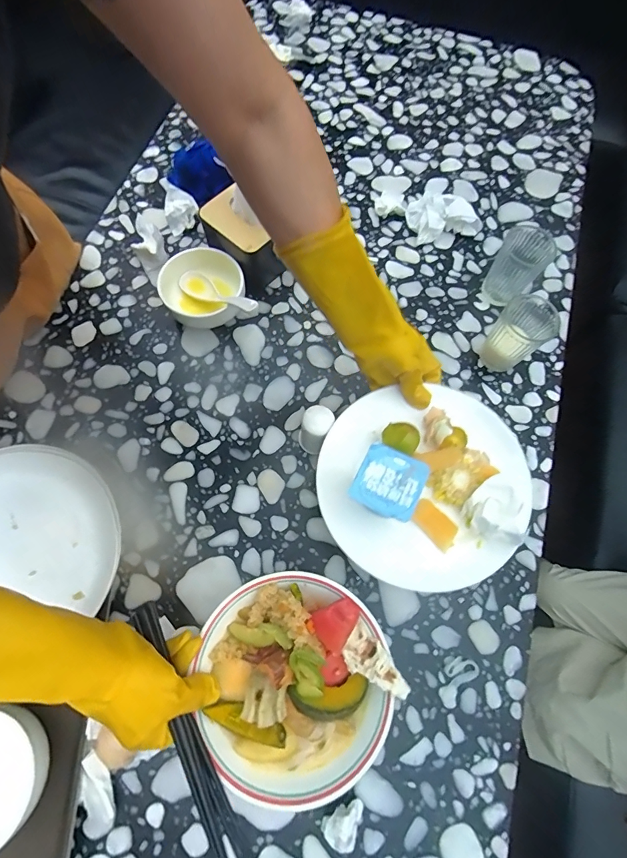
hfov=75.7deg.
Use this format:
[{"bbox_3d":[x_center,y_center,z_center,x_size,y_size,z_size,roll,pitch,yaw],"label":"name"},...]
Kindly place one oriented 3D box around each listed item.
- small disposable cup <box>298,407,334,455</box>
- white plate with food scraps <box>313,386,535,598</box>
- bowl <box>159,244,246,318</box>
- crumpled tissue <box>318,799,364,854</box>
[{"bbox_3d":[-0.002,0.001,0.503,0.046,0.069,0.045,30,71,8],"label":"small disposable cup"},{"bbox_3d":[0.116,0.058,0.424,0.198,0.067,0.202,1,70,-2],"label":"white plate with food scraps"},{"bbox_3d":[-0.162,-0.205,0.582,0.119,0.046,0.103,33,72,9],"label":"bowl"},{"bbox_3d":[0.030,0.384,0.391,0.043,0.024,0.028,-24,73,-11],"label":"crumpled tissue"}]

